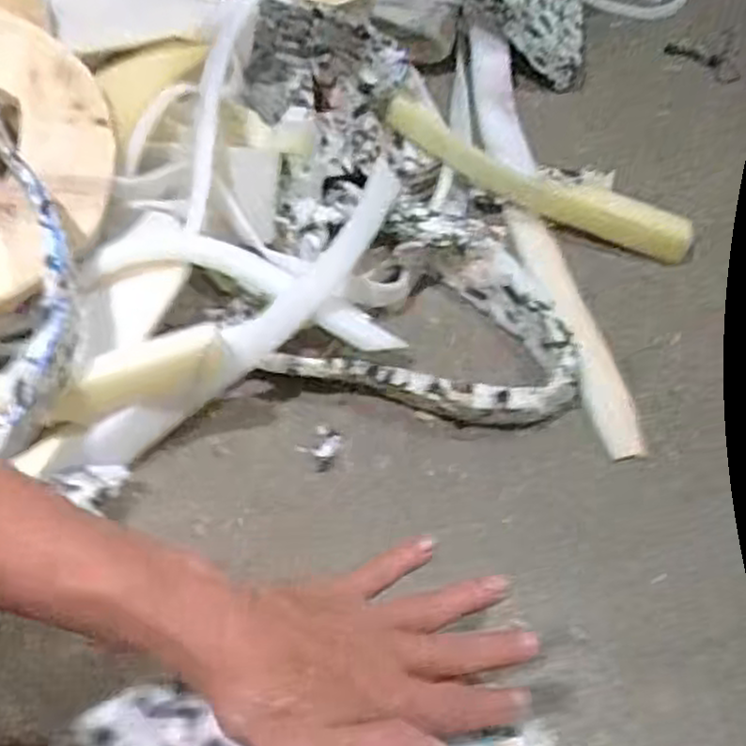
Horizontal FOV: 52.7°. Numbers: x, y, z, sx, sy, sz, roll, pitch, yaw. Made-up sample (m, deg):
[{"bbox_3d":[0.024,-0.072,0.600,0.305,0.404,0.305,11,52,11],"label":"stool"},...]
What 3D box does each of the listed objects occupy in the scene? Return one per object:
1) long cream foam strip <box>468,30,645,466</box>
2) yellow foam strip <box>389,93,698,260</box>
[{"bbox_3d":[0.160,-0.165,0.723,0.047,0.053,0.530,-4,52,-6],"label":"long cream foam strip"},{"bbox_3d":[0.157,-0.188,0.732,0.315,0.070,0.040,20,53,12],"label":"yellow foam strip"}]

